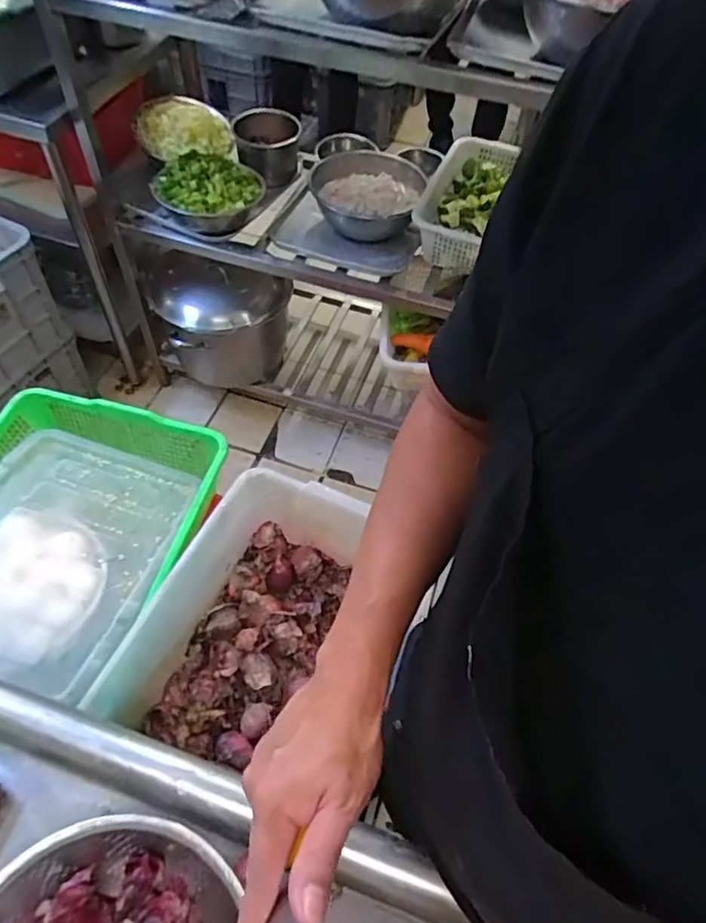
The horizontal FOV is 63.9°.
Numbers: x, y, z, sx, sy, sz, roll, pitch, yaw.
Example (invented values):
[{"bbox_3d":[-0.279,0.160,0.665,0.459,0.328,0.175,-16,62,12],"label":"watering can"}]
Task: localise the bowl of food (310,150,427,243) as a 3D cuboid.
[{"bbox_3d":[0.037,-0.671,1.423,0.270,0.114,0.285,2,55,-3],"label":"bowl of food"}]

